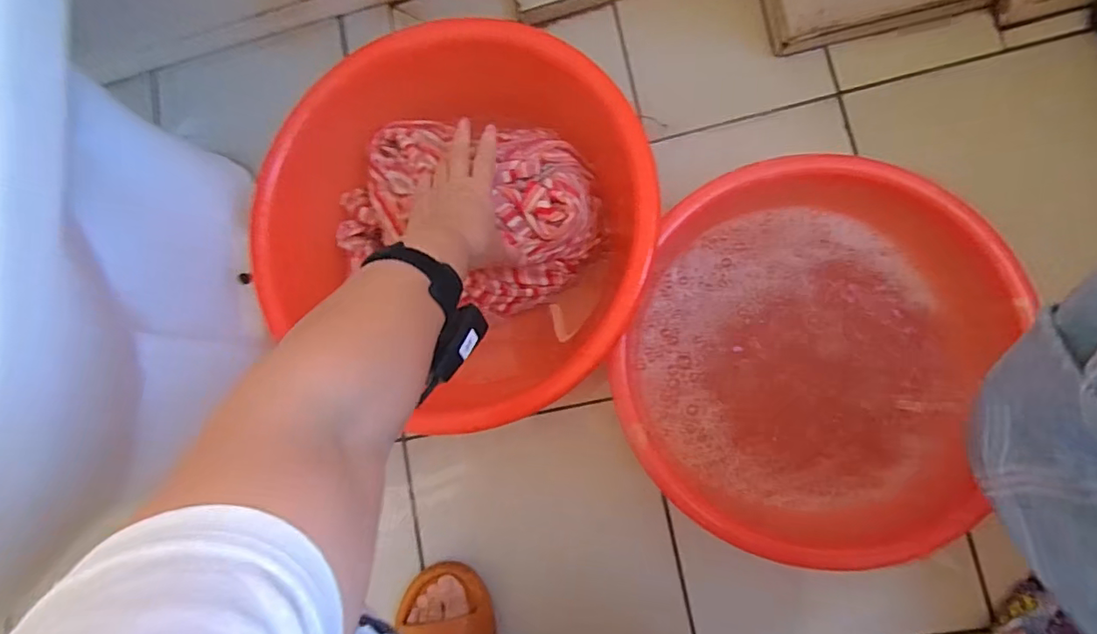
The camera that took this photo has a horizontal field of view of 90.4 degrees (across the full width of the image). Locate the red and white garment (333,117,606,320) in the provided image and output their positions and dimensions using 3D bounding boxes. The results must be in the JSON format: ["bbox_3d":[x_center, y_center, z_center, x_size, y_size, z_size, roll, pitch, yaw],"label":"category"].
[{"bbox_3d":[-0.091,-0.136,0.621,0.291,0.103,0.206,24,88,8],"label":"red and white garment"}]

